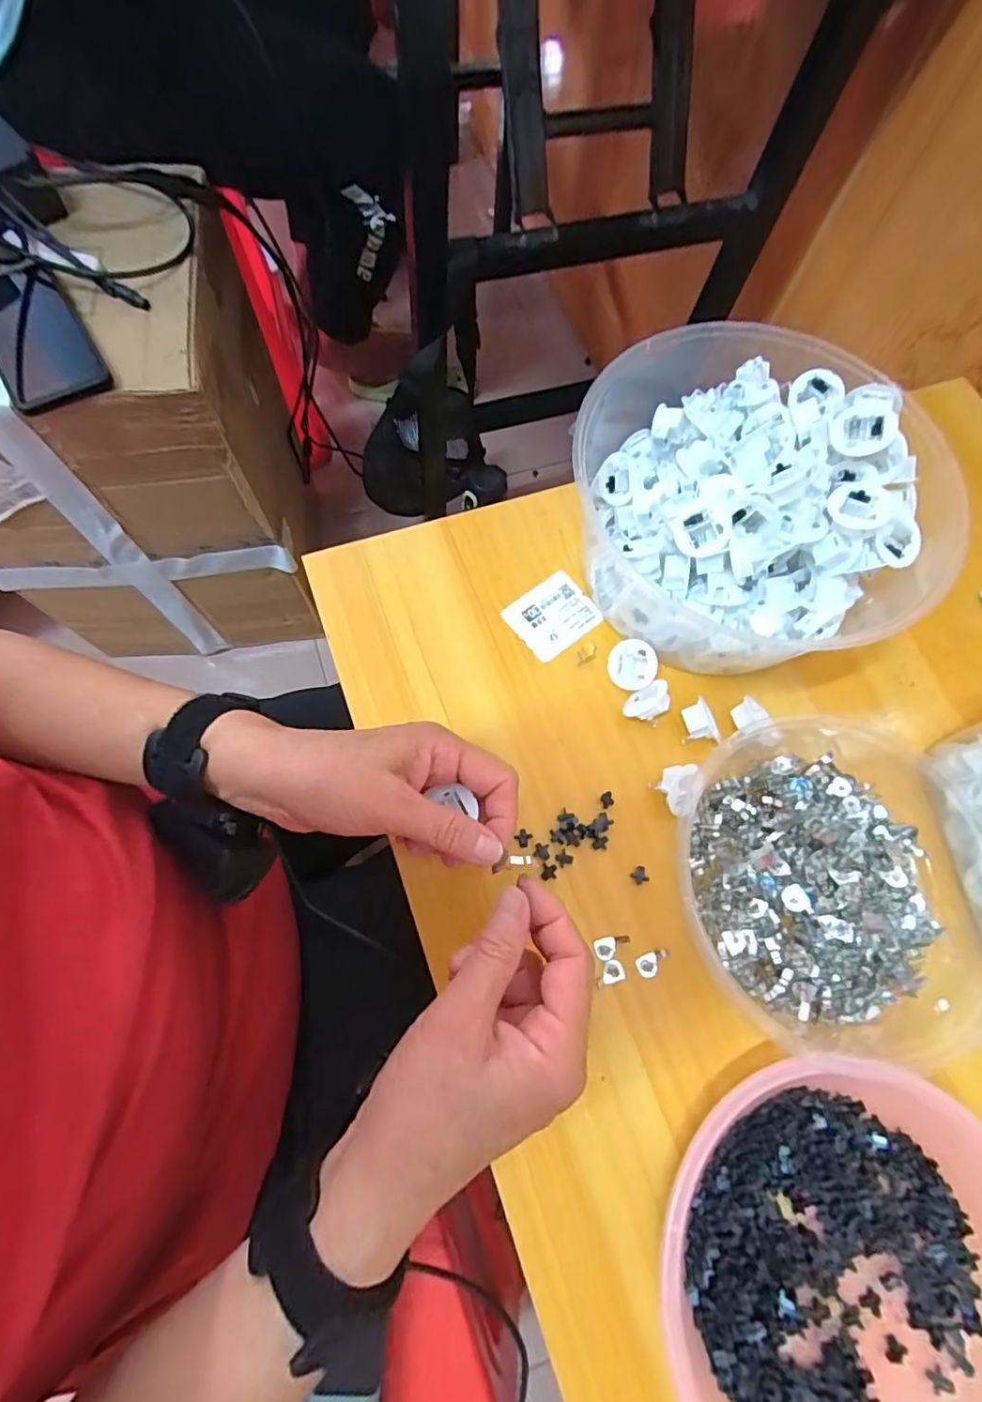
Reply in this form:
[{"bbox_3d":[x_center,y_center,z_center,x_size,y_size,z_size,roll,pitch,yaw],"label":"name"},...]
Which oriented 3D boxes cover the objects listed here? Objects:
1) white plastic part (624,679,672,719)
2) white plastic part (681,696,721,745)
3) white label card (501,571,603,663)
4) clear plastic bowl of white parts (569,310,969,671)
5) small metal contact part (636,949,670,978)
[{"bbox_3d":[0.102,0.002,0.365,0.030,0.018,0.021,-28,74,-11],"label":"white plastic part"},{"bbox_3d":[0.135,0.015,0.365,0.020,0.019,0.028,-8,72,-5],"label":"white plastic part"},{"bbox_3d":[0.043,-0.060,0.400,0.060,0.004,0.048,-37,82,-16],"label":"white label card"},{"bbox_3d":[0.172,-0.129,0.370,0.209,0.086,0.215,1,71,-2],"label":"clear plastic bowl of white parts"},{"bbox_3d":[0.095,0.152,0.325,0.020,0.004,0.012,-19,73,-8],"label":"small metal contact part"}]

